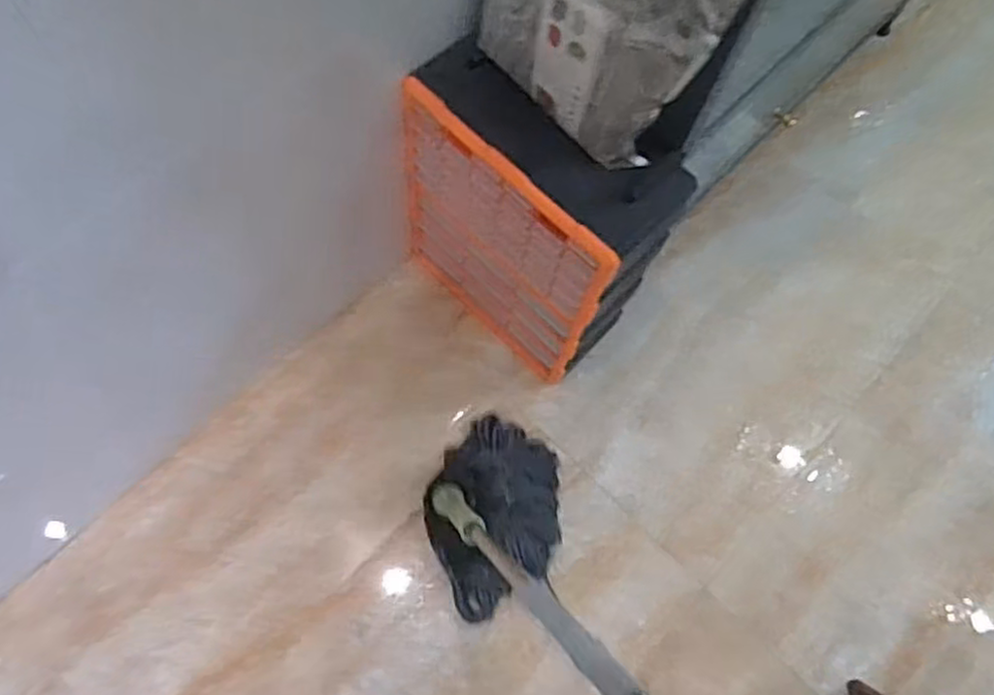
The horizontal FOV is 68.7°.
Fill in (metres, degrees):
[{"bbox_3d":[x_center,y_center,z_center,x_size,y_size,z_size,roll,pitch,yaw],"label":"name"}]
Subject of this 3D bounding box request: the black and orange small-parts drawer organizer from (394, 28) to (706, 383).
[{"bbox_3d":[0.042,-0.183,1.138,0.370,0.478,0.184,43,73,11],"label":"black and orange small-parts drawer organizer"}]

